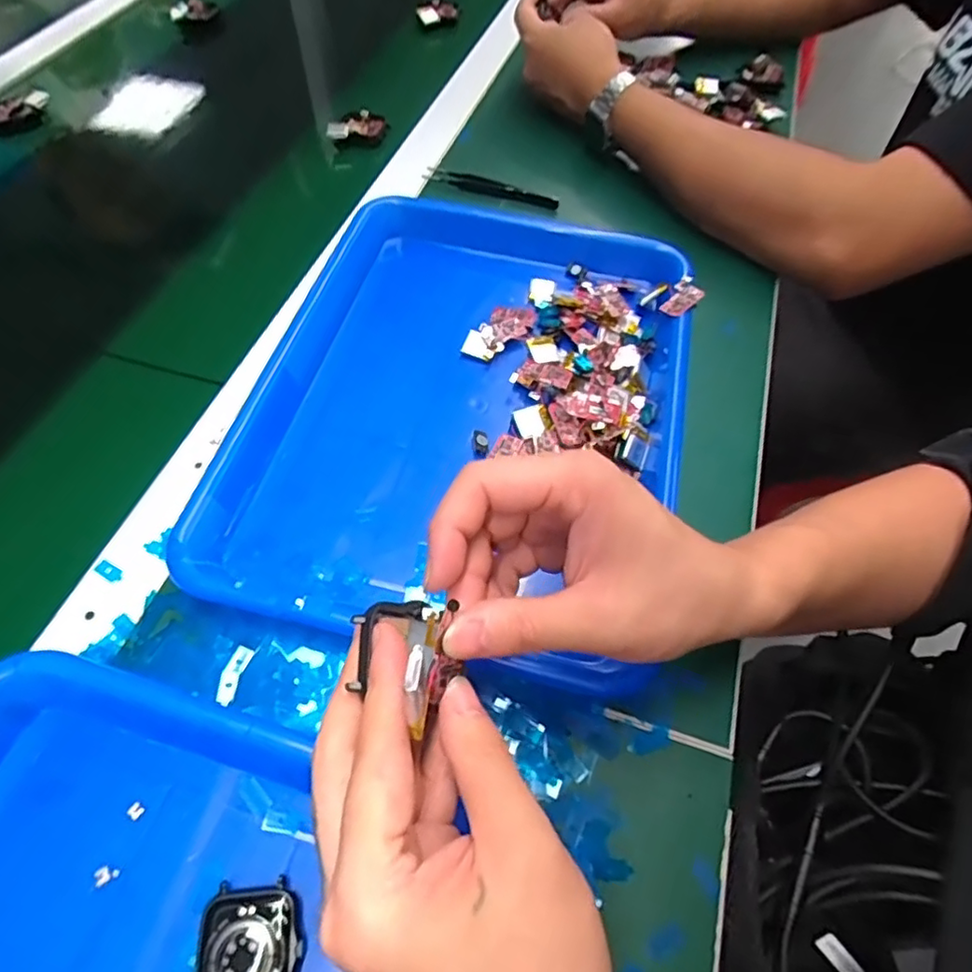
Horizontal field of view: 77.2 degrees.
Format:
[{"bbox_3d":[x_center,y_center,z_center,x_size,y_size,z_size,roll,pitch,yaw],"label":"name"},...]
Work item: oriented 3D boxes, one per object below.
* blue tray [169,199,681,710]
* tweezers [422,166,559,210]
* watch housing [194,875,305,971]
[{"bbox_3d":[-0.009,-0.053,0.380,0.246,0.044,0.326,14,59,6],"label":"blue tray"},{"bbox_3d":[0.004,-0.254,0.519,0.118,0.012,0.019,22,60,11],"label":"tweezers"},{"bbox_3d":[-0.091,0.181,0.235,0.037,0.014,0.045,-6,59,-6],"label":"watch housing"}]

